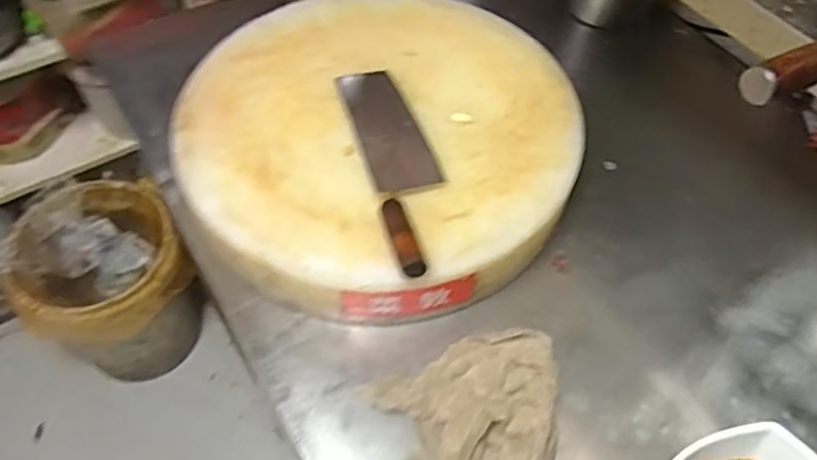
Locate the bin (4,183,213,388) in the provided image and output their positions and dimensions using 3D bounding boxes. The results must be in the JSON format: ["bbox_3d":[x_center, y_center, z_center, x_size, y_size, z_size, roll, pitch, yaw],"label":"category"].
[{"bbox_3d":[-0.627,0.118,1.413,0.286,0.376,0.296,0,54,-1],"label":"bin"}]

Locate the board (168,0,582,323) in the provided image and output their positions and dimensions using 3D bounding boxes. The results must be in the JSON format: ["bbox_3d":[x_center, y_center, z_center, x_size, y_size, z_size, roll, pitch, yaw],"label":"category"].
[{"bbox_3d":[-0.033,-0.114,0.811,0.457,0.104,0.489,7,54,4],"label":"board"}]

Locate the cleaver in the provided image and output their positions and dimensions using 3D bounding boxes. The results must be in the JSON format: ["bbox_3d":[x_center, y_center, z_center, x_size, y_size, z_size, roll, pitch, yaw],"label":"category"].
[{"bbox_3d":[-0.010,-0.081,0.722,0.074,0.024,0.309,-12,55,-10],"label":"cleaver"}]

